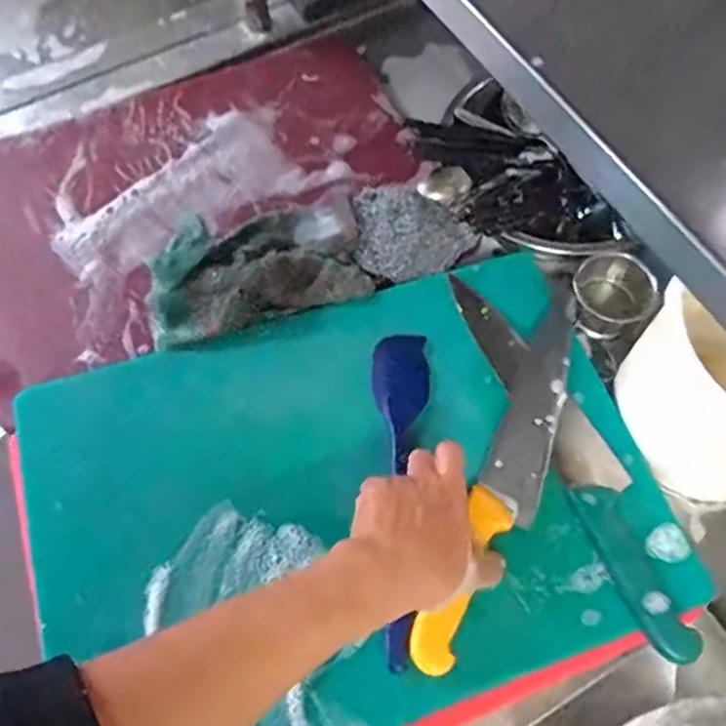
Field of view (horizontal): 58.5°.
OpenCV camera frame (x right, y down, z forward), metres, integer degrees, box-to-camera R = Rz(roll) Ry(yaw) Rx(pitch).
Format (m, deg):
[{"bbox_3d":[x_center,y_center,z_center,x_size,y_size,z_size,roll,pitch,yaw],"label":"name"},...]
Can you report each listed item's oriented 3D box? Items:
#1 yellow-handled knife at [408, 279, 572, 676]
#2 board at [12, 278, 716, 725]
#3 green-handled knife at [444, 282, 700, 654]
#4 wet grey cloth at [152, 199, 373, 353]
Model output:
[{"bbox_3d":[0.129,0.080,0.537,0.049,0.013,0.352,22,63,14],"label":"yellow-handled knife"},{"bbox_3d":[-0.011,0.108,0.532,0.492,0.019,0.342,-16,65,-8],"label":"board"},{"bbox_3d":[0.175,0.068,0.553,0.055,0.020,0.353,-21,66,-9],"label":"green-handled knife"},{"bbox_3d":[-0.106,-0.104,0.626,0.203,0.039,0.147,-14,65,-6],"label":"wet grey cloth"}]

